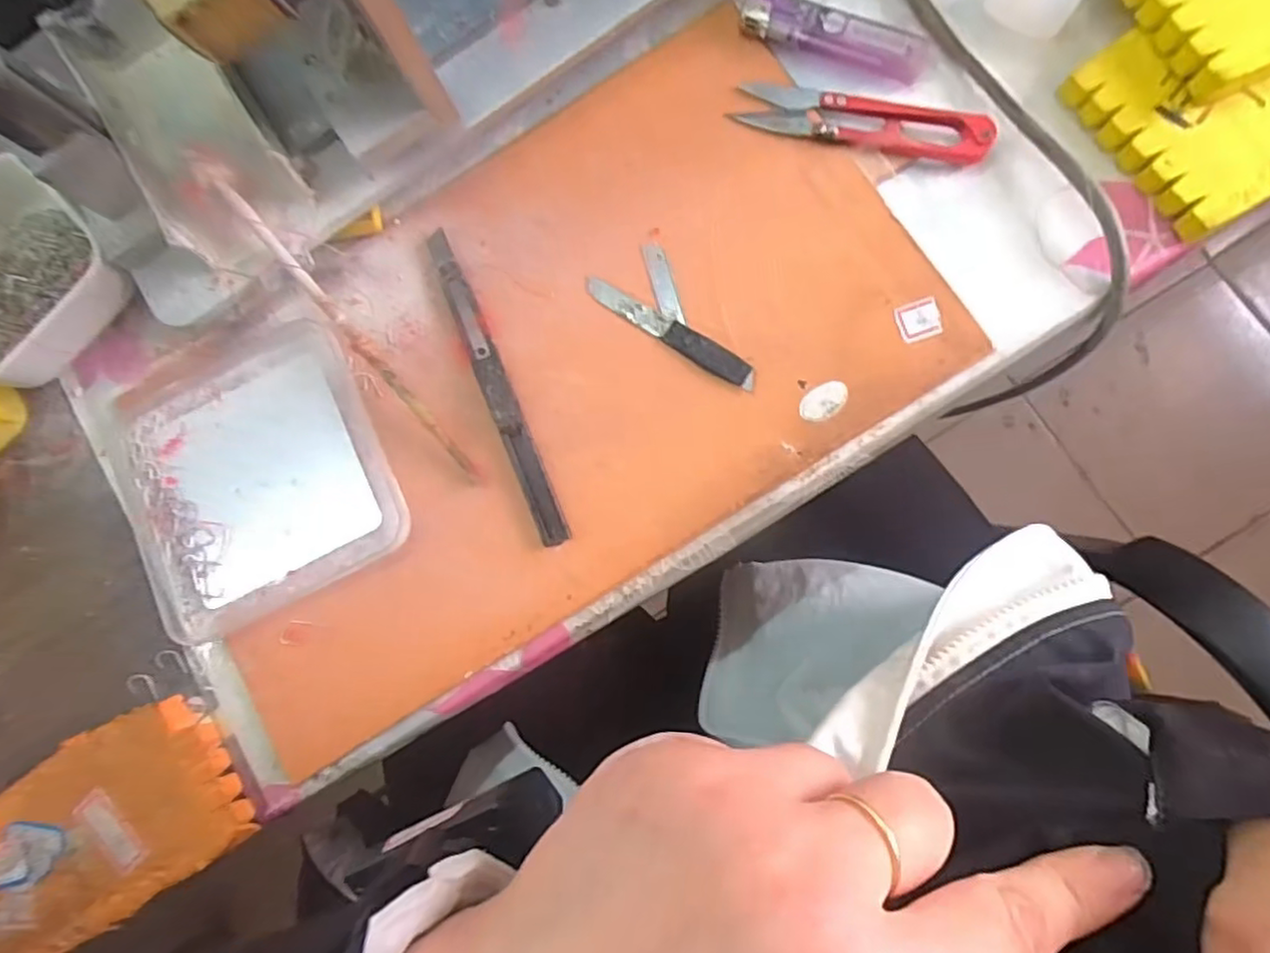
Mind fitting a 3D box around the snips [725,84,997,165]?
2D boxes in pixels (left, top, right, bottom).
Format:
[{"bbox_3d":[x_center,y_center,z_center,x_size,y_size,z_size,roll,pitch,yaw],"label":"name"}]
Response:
[{"bbox_3d":[0.091,-0.144,0.269,0.100,0.011,0.022,17,85,8],"label":"snips"}]

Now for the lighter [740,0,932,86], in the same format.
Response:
[{"bbox_3d":[0.083,-0.182,0.276,0.078,0.010,0.021,19,85,9],"label":"lighter"}]

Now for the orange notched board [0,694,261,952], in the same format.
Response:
[{"bbox_3d":[-0.242,0.160,0.270,0.172,0.015,0.070,-32,81,0],"label":"orange notched board"}]

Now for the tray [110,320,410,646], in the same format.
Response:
[{"bbox_3d":[-0.163,-0.001,0.287,0.112,0.017,0.115,-26,81,3],"label":"tray"}]

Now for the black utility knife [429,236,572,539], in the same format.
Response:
[{"bbox_3d":[-0.058,-0.039,0.275,0.012,0.008,0.142,-23,81,3],"label":"black utility knife"}]

